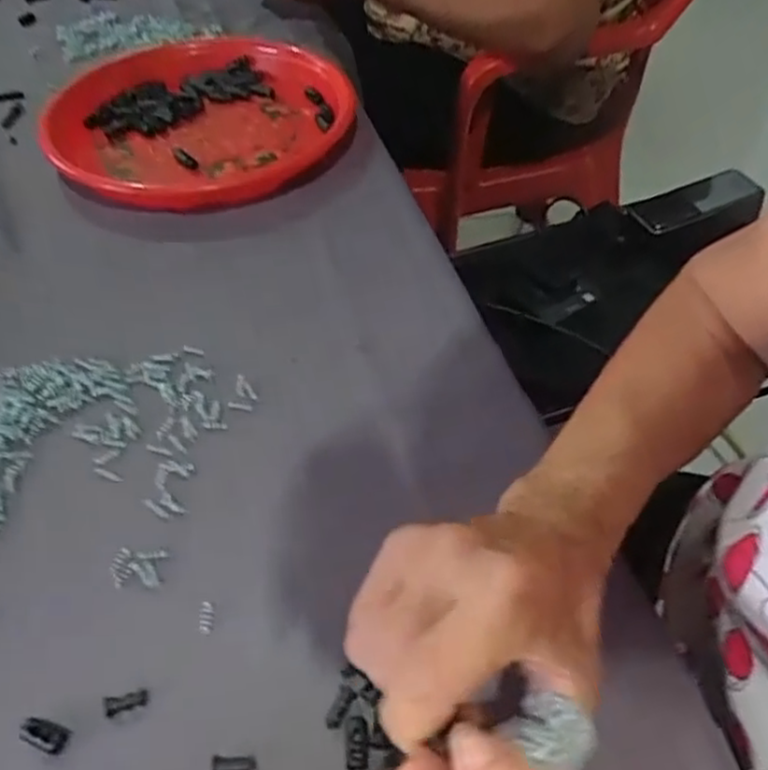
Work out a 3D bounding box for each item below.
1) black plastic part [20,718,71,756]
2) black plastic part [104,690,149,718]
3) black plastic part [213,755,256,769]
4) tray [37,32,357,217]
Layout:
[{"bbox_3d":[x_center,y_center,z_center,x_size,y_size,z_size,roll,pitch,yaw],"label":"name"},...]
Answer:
[{"bbox_3d":[-0.140,0.144,0.297,0.020,0.005,0.011,14,49,14],"label":"black plastic part"},{"bbox_3d":[-0.109,0.133,0.305,0.017,0.004,0.008,-11,48,-10],"label":"black plastic part"},{"bbox_3d":[-0.060,0.151,0.288,0.017,0.004,0.009,-4,47,-3],"label":"black plastic part"},{"bbox_3d":[-0.156,-0.227,0.612,0.246,0.045,0.226,-24,51,-21],"label":"tray"}]

